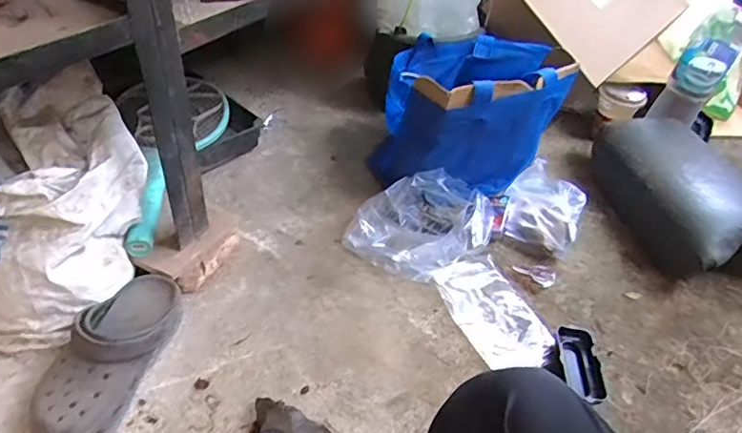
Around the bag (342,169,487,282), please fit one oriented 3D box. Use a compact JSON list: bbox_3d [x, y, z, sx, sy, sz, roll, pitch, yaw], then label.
[{"bbox_3d":[0.084,0.012,0.868,0.225,0.071,0.154,-17,49,-22],"label":"bag"}]

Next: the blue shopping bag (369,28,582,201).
[{"bbox_3d":[0.144,-0.169,0.937,0.222,0.245,0.236,-26,53,-29],"label":"blue shopping bag"}]

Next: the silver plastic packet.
[{"bbox_3d":[0.175,0.134,0.789,0.115,0.014,0.187,-18,49,-23],"label":"silver plastic packet"}]

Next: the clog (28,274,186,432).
[{"bbox_3d":[-0.312,0.165,0.653,0.097,0.087,0.241,10,44,4],"label":"clog"}]

